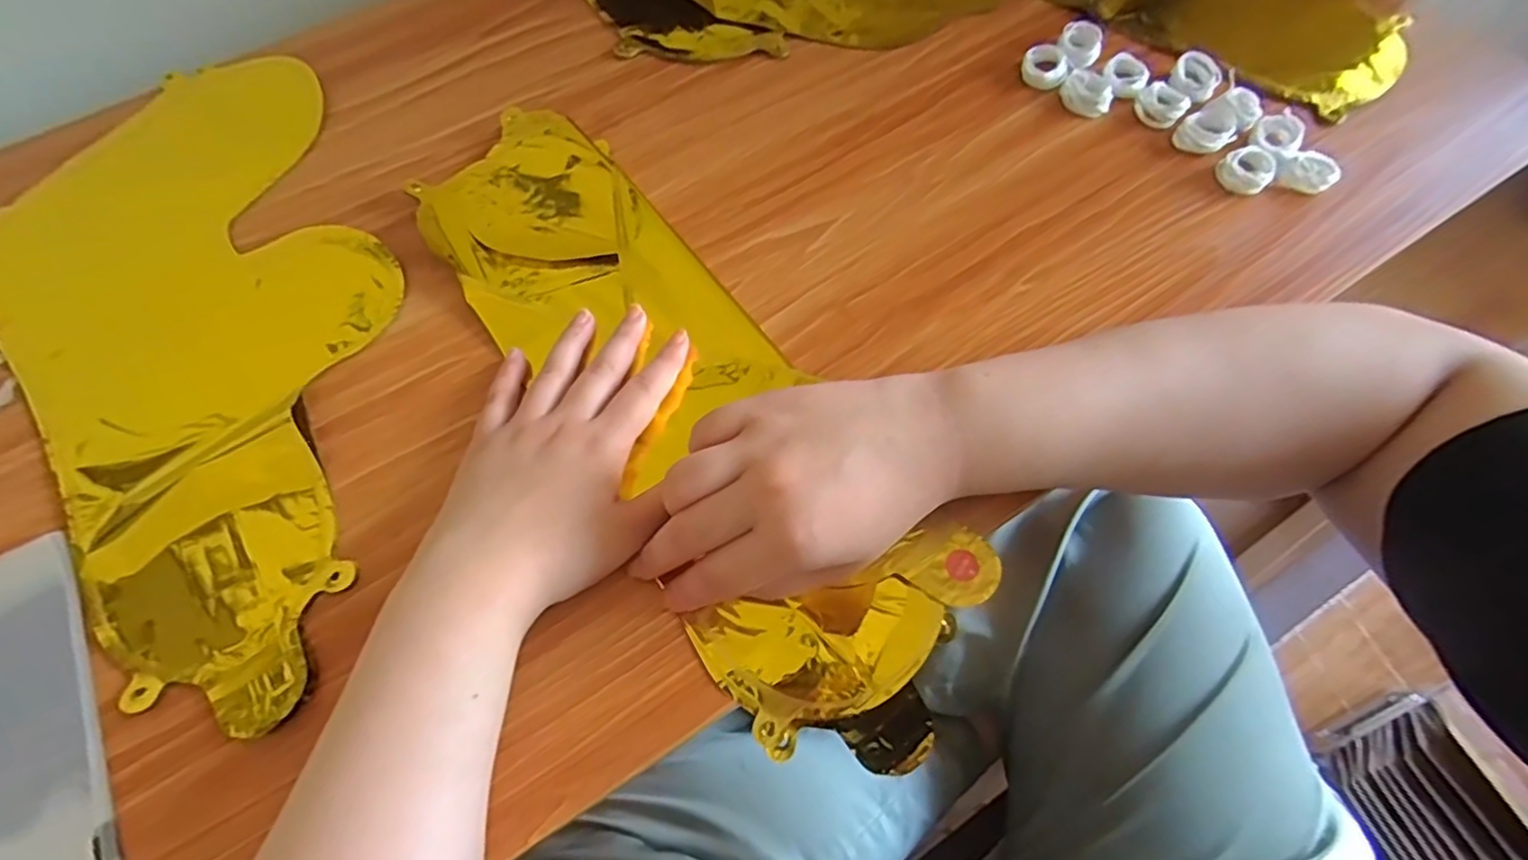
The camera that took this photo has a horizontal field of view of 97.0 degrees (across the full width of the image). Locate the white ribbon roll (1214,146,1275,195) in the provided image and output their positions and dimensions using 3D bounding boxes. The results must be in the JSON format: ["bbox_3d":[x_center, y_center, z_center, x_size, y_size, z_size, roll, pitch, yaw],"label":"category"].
[{"bbox_3d":[0.293,-0.158,0.410,0.030,0.008,0.028,-1,67,1],"label":"white ribbon roll"}]

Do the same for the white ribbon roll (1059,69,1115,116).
[{"bbox_3d":[0.212,-0.220,0.440,0.028,0.012,0.035,-39,71,-14],"label":"white ribbon roll"}]

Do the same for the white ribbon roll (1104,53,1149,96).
[{"bbox_3d":[0.238,-0.233,0.445,0.028,0.011,0.031,26,70,12],"label":"white ribbon roll"}]

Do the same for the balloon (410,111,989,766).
[{"bbox_3d":[-0.044,-0.020,0.368,0.133,0.034,0.425,-33,71,-12],"label":"balloon"}]

